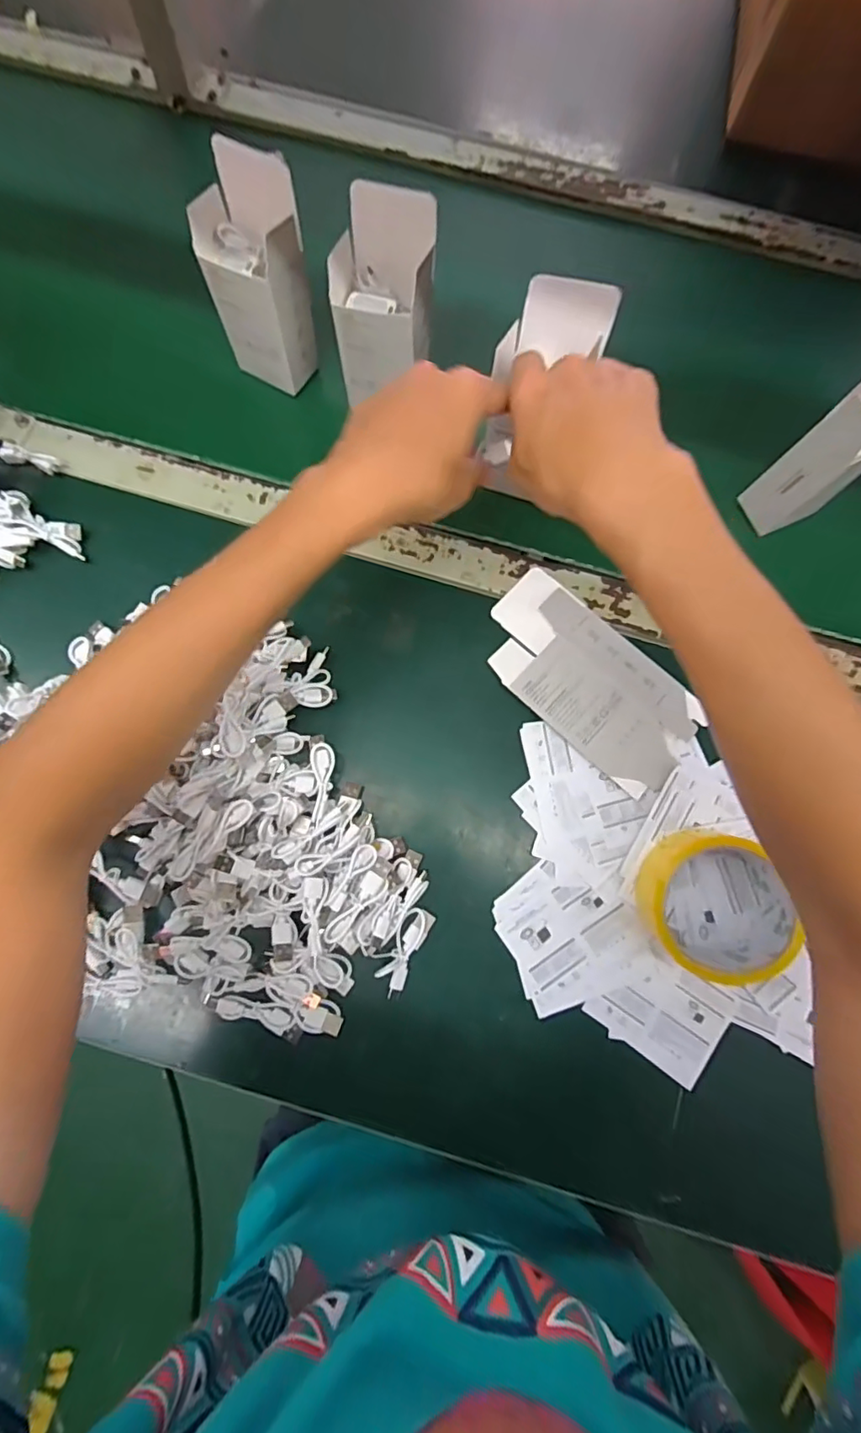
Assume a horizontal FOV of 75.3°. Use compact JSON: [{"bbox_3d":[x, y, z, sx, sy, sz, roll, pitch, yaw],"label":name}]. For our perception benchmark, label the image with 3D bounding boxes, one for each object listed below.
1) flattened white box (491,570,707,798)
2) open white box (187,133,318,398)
[{"bbox_3d":[0.125,-0.031,0.447,0.188,0.012,0.095,43,79,10],"label":"flattened white box"},{"bbox_3d":[-0.138,-0.351,0.451,0.070,0.145,0.053,22,78,3],"label":"open white box"}]

